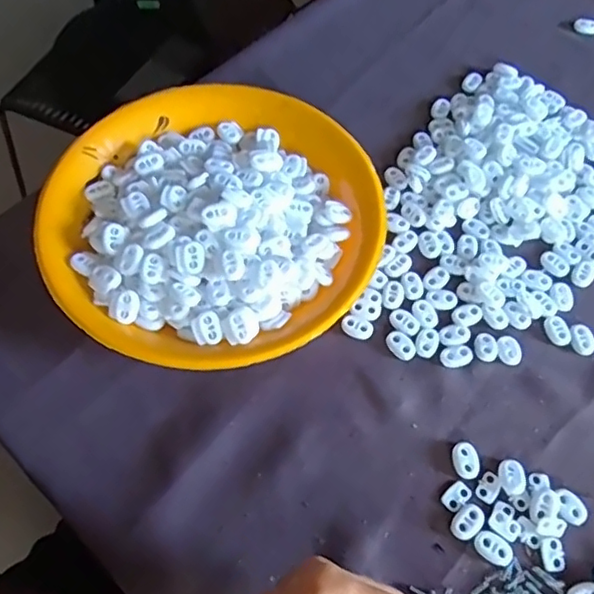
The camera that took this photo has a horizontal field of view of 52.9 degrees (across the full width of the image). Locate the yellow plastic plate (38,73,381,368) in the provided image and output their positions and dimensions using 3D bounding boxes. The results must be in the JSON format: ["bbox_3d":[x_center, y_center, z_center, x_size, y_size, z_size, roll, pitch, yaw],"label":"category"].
[{"bbox_3d":[-0.057,-0.059,0.440,0.230,0.048,0.236,1,61,-1],"label":"yellow plastic plate"}]

